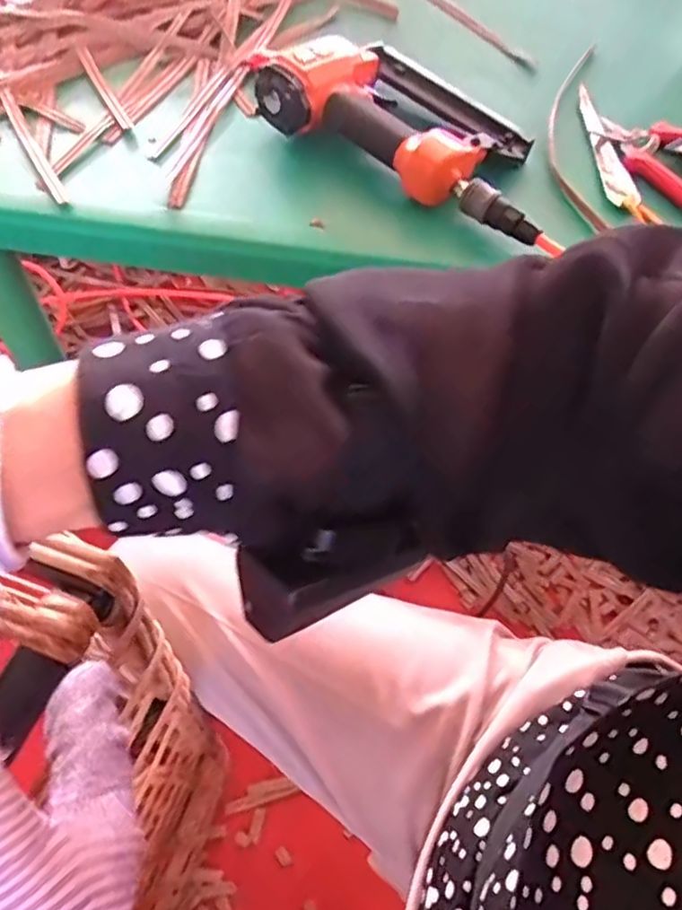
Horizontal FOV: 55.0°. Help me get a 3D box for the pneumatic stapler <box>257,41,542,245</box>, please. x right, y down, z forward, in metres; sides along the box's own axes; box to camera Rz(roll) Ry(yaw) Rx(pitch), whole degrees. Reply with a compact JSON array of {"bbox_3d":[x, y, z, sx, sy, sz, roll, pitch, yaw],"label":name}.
[{"bbox_3d":[0.075,-0.308,0.599,0.288,0.065,0.151,30,62,15],"label":"pneumatic stapler"}]

